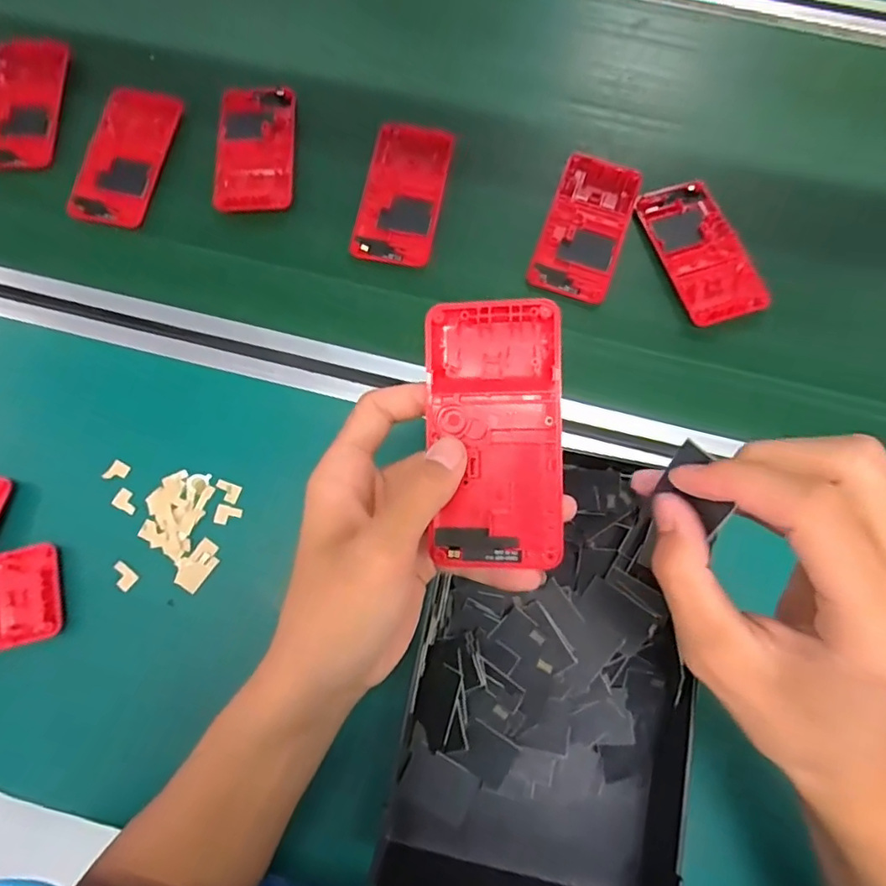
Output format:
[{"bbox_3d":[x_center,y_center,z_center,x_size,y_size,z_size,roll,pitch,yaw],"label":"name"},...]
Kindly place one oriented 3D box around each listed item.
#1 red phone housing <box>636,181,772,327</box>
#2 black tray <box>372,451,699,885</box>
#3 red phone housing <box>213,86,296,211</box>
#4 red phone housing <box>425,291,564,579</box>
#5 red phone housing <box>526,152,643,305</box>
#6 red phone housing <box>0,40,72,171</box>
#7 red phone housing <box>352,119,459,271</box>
[{"bbox_3d":[0.200,-0.150,0.442,0.060,0.011,0.123,-17,76,-5],"label":"red phone housing"},{"bbox_3d":[0.068,0.146,0.335,0.164,0.036,0.274,11,87,0],"label":"black tray"},{"bbox_3d":[-0.154,-0.244,0.469,0.060,0.012,0.123,-3,75,-1],"label":"red phone housing"},{"bbox_3d":[0.024,-0.003,0.262,0.059,0.015,0.121,-2,89,-1],"label":"red phone housing"},{"bbox_3d":[0.113,-0.170,0.449,0.062,0.010,0.121,19,76,4],"label":"red phone housing"},{"bbox_3d":[-0.359,-0.291,0.483,0.061,0.013,0.125,0,75,-1],"label":"red phone housing"},{"bbox_3d":[-0.030,-0.203,0.459,0.062,0.012,0.125,11,75,2],"label":"red phone housing"}]

